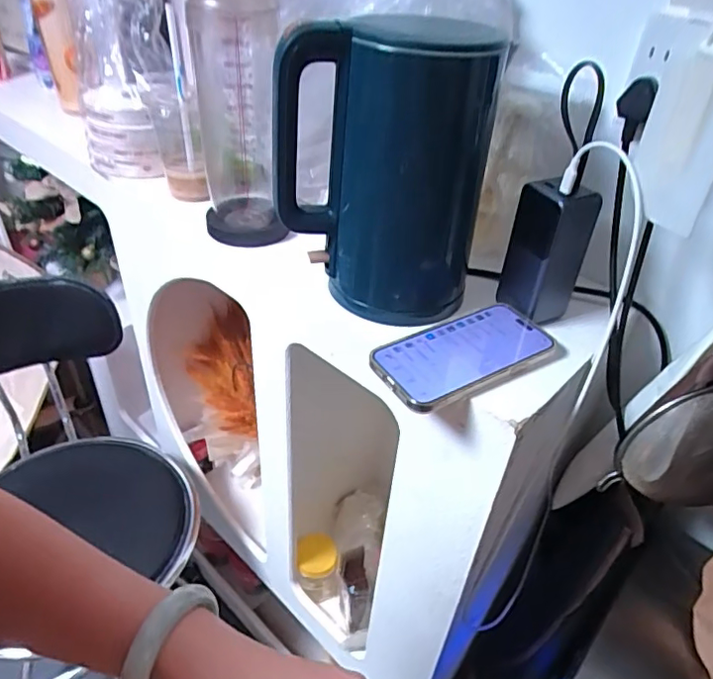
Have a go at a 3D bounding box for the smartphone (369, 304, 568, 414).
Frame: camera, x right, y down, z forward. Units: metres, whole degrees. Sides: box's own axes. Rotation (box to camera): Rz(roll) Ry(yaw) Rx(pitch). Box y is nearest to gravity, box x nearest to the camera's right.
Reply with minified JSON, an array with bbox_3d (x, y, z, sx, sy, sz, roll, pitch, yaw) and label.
[{"bbox_3d":[0.097,0.013,0.493,0.163,0.017,0.081,-20,45,-26],"label":"smartphone"}]

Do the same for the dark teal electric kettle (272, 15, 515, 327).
[{"bbox_3d":[0.029,-0.155,0.510,0.165,0.233,0.131,16,41,15],"label":"dark teal electric kettle"}]

